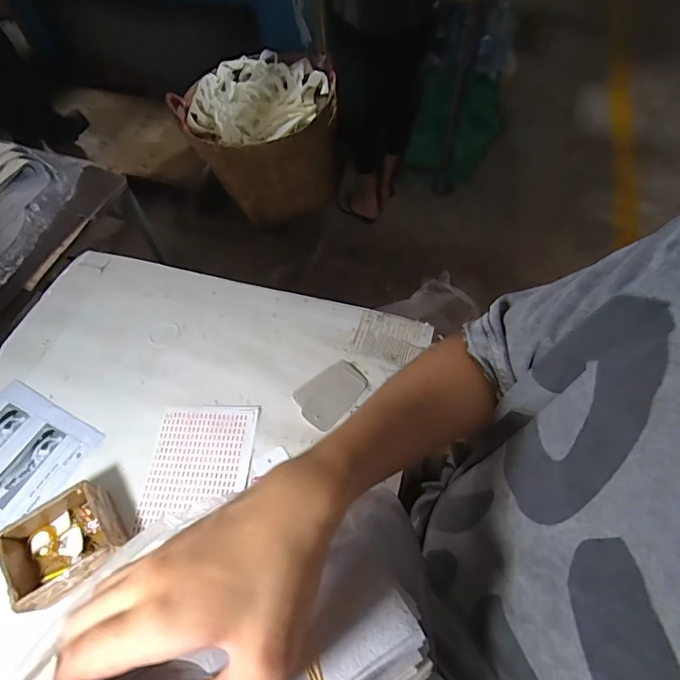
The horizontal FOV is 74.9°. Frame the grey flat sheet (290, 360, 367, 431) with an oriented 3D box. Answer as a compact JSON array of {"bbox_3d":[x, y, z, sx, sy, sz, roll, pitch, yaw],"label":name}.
[{"bbox_3d":[-0.015,0.077,0.688,0.083,0.014,0.117,34,66,22],"label":"grey flat sheet"}]

